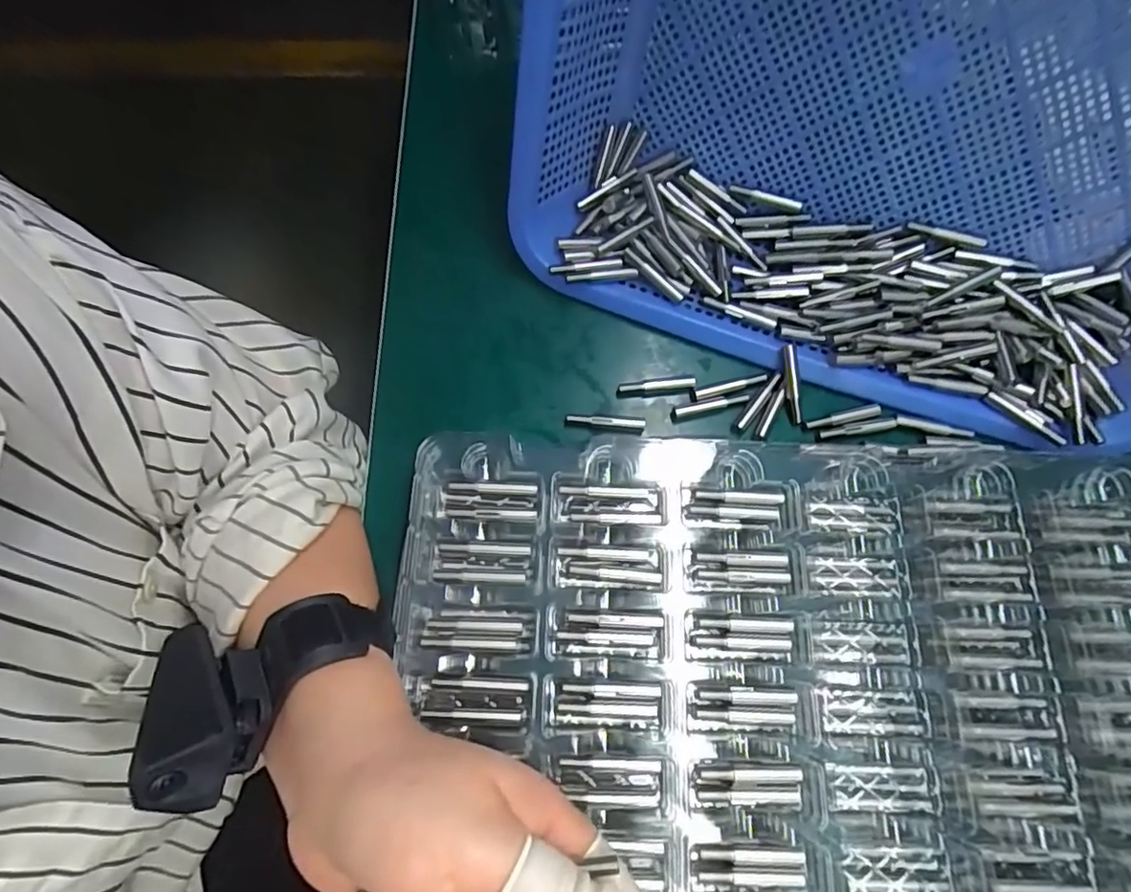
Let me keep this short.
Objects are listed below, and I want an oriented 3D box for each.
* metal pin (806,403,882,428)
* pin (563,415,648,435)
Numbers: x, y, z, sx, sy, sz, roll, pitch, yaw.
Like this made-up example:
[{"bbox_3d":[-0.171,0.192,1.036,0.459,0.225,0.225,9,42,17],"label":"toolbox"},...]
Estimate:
[{"bbox_3d":[0.156,-0.016,0.329,0.043,0.004,0.007,-13,71,-5],"label":"metal pin"},{"bbox_3d":[0.022,-0.013,0.328,0.043,0.005,0.010,7,71,2],"label":"pin"}]

